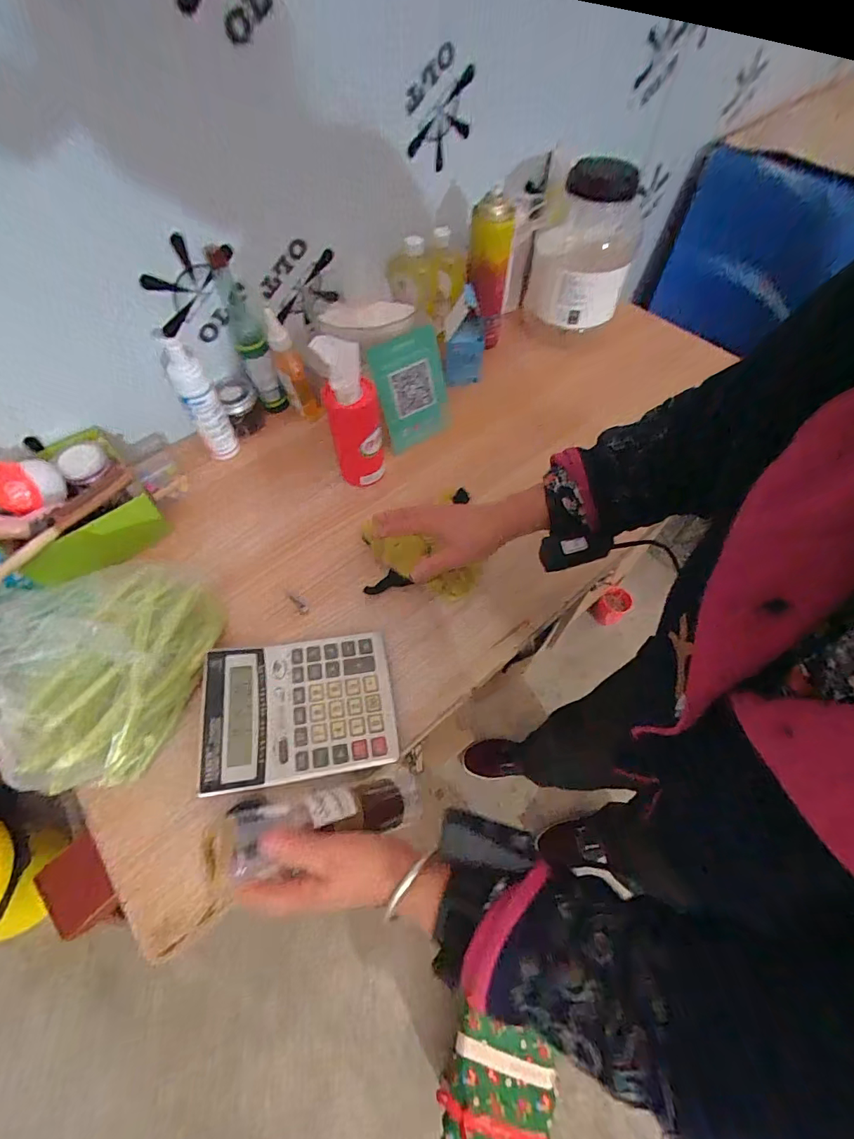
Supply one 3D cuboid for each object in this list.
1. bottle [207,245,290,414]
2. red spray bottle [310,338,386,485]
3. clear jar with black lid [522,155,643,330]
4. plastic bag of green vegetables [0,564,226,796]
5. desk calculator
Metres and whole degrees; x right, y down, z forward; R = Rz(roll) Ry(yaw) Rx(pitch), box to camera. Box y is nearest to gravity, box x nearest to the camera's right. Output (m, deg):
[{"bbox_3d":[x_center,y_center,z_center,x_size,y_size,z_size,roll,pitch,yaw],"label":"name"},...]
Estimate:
[{"bbox_3d":[-0.262,-0.347,0.688,0.056,0.221,0.061,-18,60,-12],"label":"bottle"},{"bbox_3d":[-0.100,-0.203,0.623,0.073,0.215,0.056,-14,59,-9],"label":"red spray bottle"},{"bbox_3d":[0.285,-0.587,0.830,0.177,0.229,0.188,12,59,6],"label":"clear jar with black lid"},{"bbox_3d":[-0.358,0.073,0.464,0.211,0.142,0.248,18,60,10],"label":"plastic bag of green vegetables"},{"bbox_3d":[-0.137,0.150,0.501,0.194,0.031,0.147,-8,58,-10],"label":"desk calculator"}]

